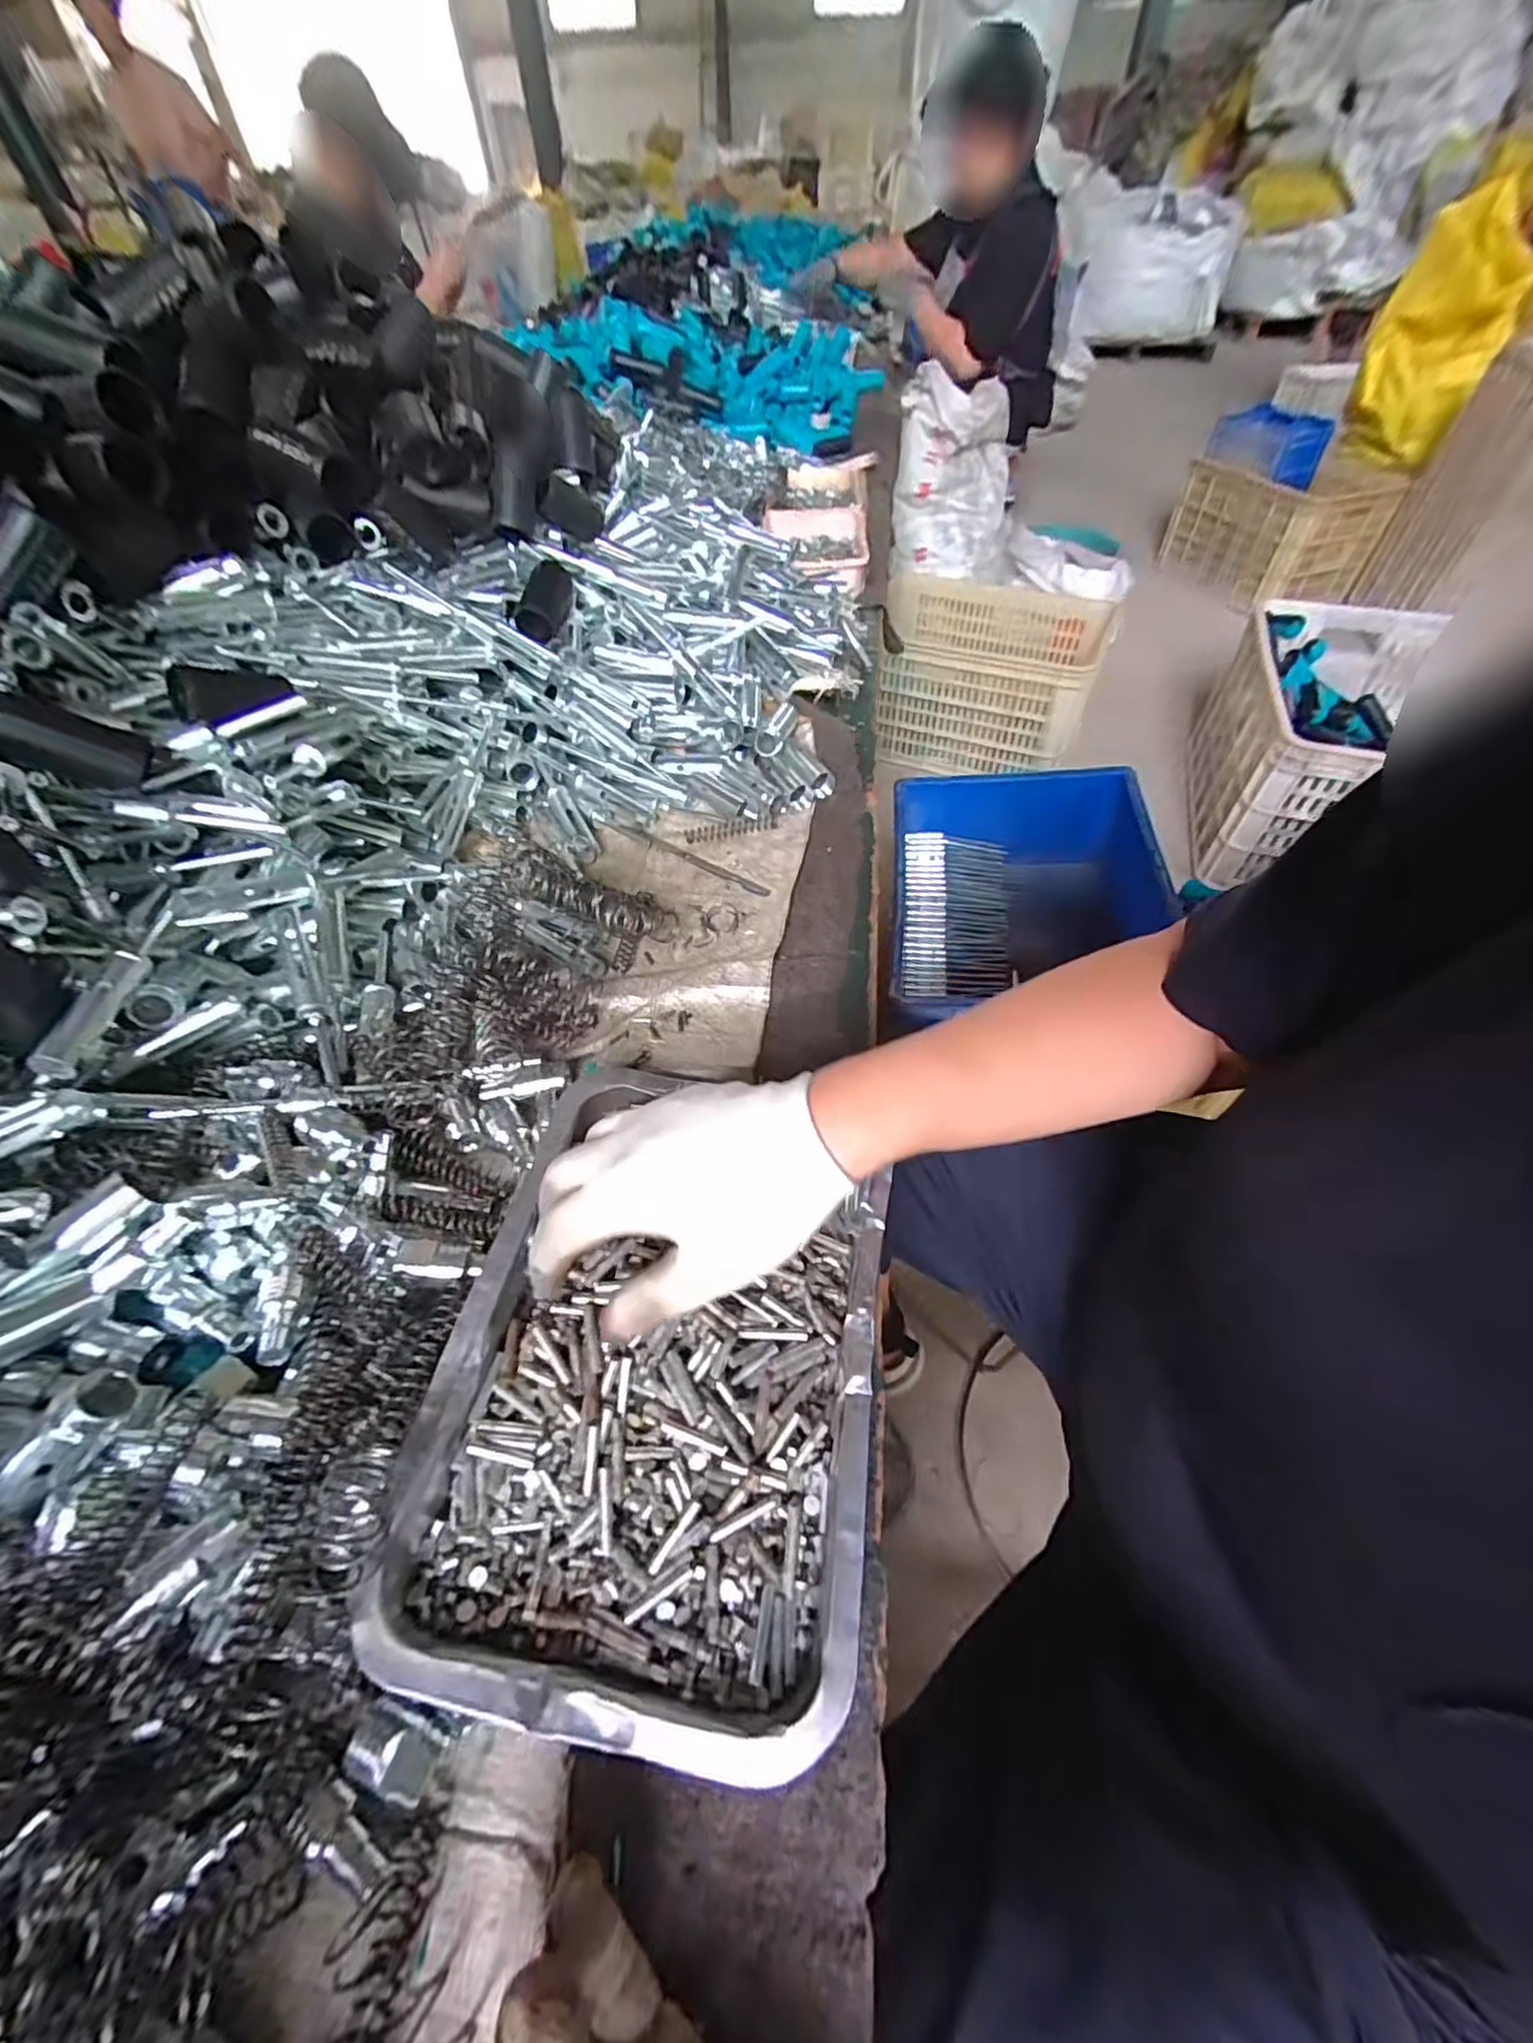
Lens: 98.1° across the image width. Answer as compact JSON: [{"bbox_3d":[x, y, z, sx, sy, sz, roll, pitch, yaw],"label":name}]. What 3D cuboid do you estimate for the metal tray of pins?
[{"bbox_3d":[-0.043,0.142,0.295,0.179,0.026,0.242,7,53,7],"label":"metal tray of pins"}]

